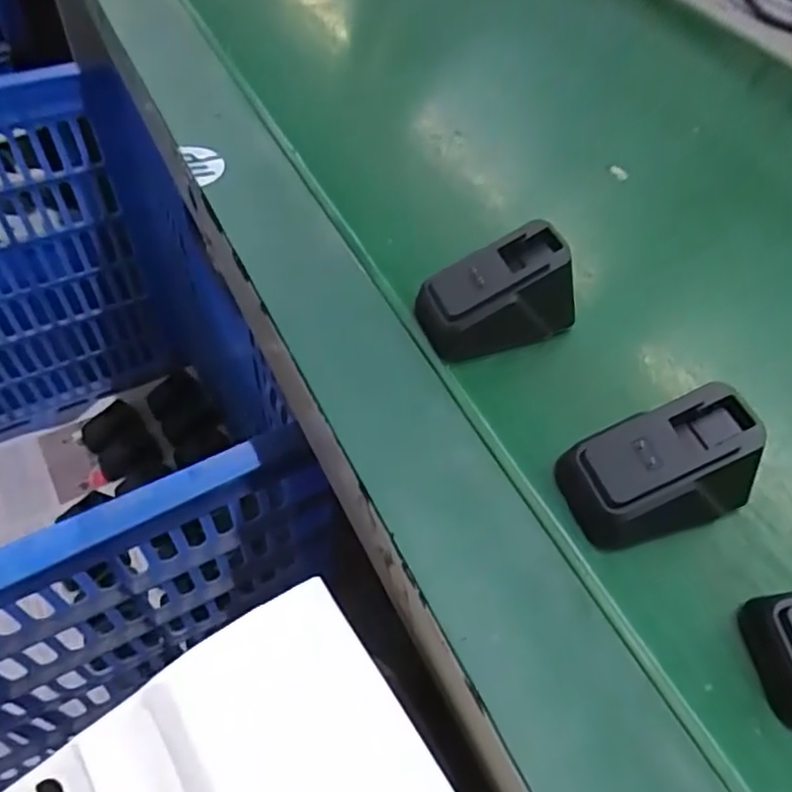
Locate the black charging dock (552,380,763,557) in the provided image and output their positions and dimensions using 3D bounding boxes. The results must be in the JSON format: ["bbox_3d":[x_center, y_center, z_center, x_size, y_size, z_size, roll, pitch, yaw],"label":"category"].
[{"bbox_3d":[0.098,0.026,0.239,0.067,0.042,0.043,-10,54,-12],"label":"black charging dock"}]

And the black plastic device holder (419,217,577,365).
[{"bbox_3d":[0.045,-0.046,0.286,0.064,0.044,0.033,-7,53,-10],"label":"black plastic device holder"}]

